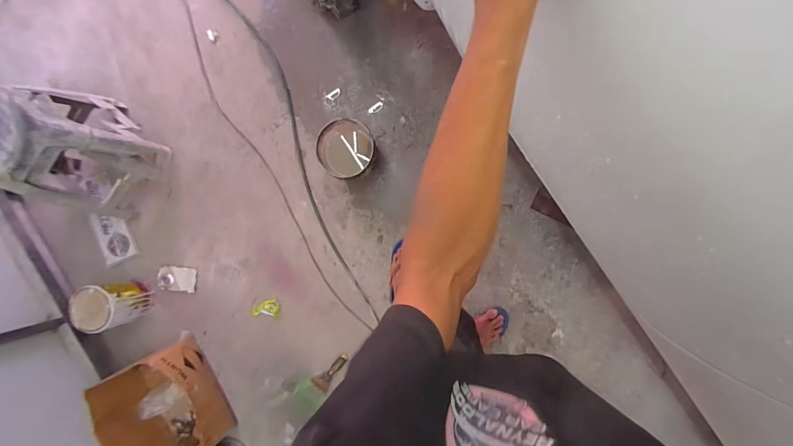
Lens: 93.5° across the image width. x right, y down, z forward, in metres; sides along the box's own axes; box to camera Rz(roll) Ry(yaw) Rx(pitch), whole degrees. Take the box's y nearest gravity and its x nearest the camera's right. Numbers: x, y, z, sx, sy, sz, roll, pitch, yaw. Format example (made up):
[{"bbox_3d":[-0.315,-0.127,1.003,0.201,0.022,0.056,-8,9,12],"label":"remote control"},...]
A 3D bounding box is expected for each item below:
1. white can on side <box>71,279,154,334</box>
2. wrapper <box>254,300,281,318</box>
[{"bbox_3d":[-1.112,0.318,1.473,0.154,0.281,0.161,0,88,5],"label":"white can on side"},{"bbox_3d":[-0.531,0.348,1.534,0.107,0.019,0.071,7,91,6],"label":"wrapper"}]

